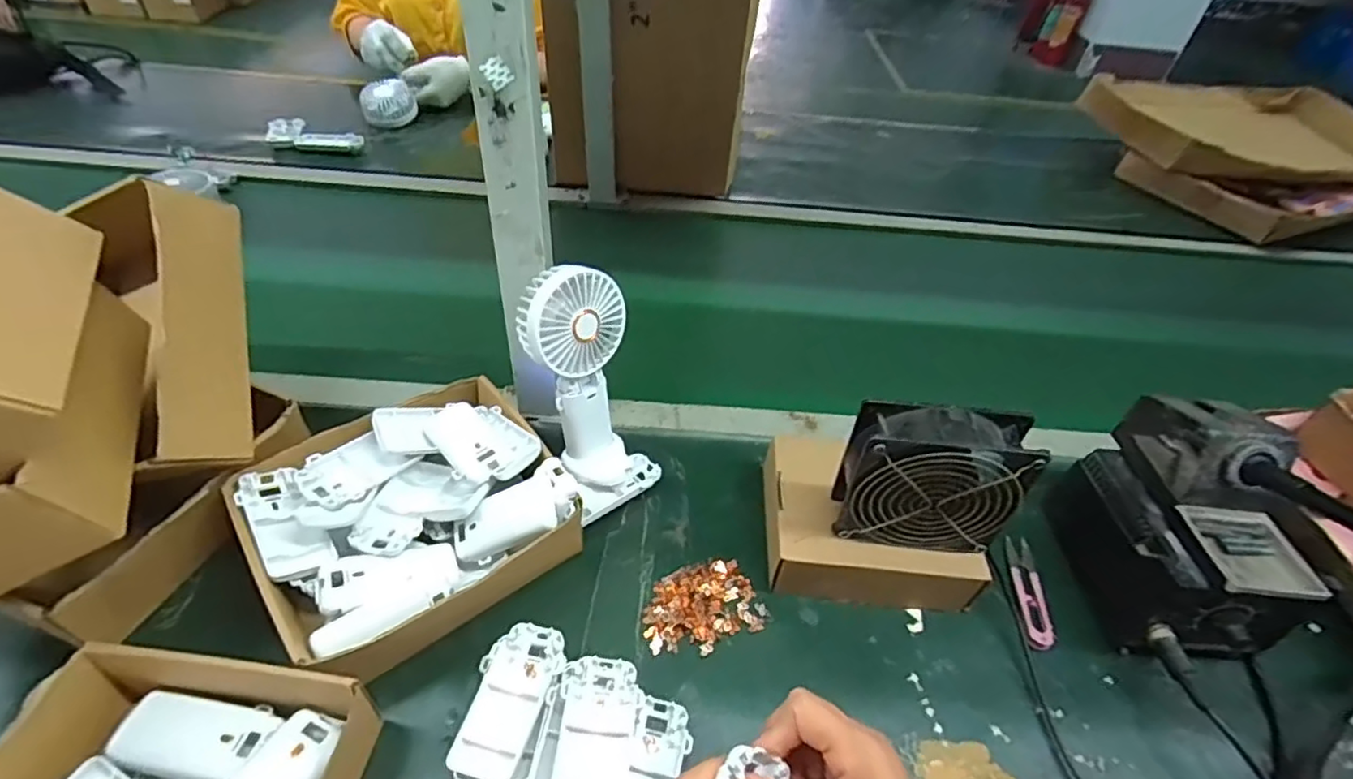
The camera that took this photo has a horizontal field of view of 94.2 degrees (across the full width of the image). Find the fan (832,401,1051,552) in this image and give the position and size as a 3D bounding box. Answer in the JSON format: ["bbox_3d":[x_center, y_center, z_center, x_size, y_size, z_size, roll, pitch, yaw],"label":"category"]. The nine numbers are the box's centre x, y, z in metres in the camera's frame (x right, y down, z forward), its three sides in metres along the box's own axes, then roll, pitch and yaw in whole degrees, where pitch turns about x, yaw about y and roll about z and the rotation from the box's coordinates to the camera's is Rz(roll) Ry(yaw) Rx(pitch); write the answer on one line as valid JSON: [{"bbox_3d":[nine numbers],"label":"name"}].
[{"bbox_3d":[0.185,0.066,0.468,0.124,0.115,0.047,8,45,2],"label":"fan"}]

